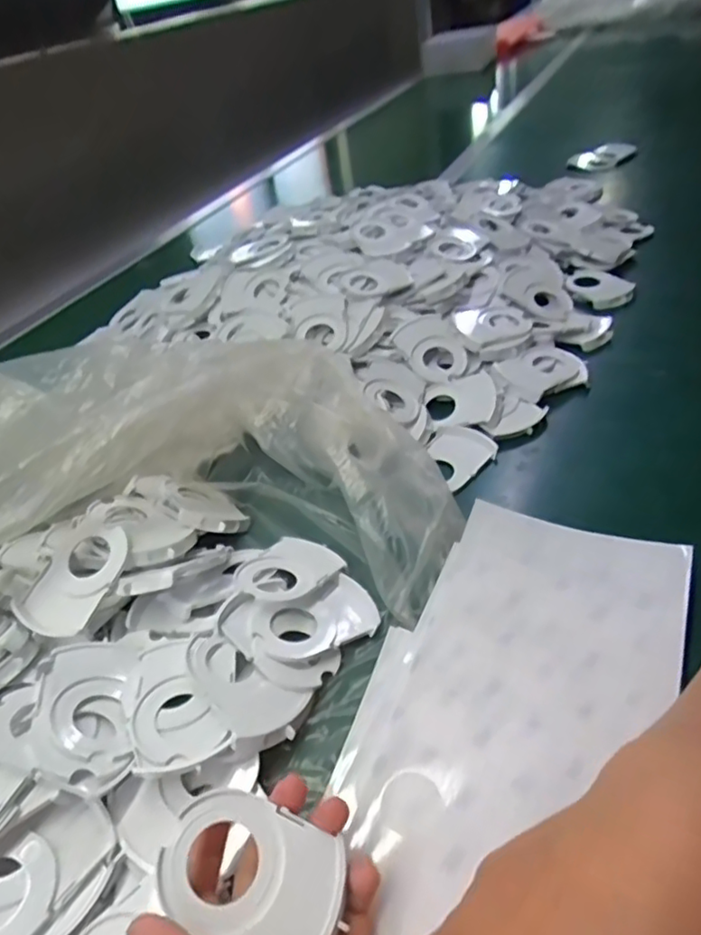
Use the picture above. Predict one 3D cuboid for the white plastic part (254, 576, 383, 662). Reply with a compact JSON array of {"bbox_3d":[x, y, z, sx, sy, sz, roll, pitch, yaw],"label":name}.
[{"bbox_3d":[-0.022,0.096,0.378,0.077,0.010,0.047,-10,49,-27],"label":"white plastic part"}]

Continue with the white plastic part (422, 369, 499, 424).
[{"bbox_3d":[0.098,-0.058,0.528,0.062,0.009,0.054,-15,56,15],"label":"white plastic part"}]

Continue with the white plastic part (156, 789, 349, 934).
[{"bbox_3d":[-0.040,0.170,0.245,0.074,0.004,0.053,24,47,8],"label":"white plastic part"}]

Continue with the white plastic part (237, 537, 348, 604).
[{"bbox_3d":[-0.042,0.070,0.406,0.056,0.020,0.067,28,53,28],"label":"white plastic part"}]

